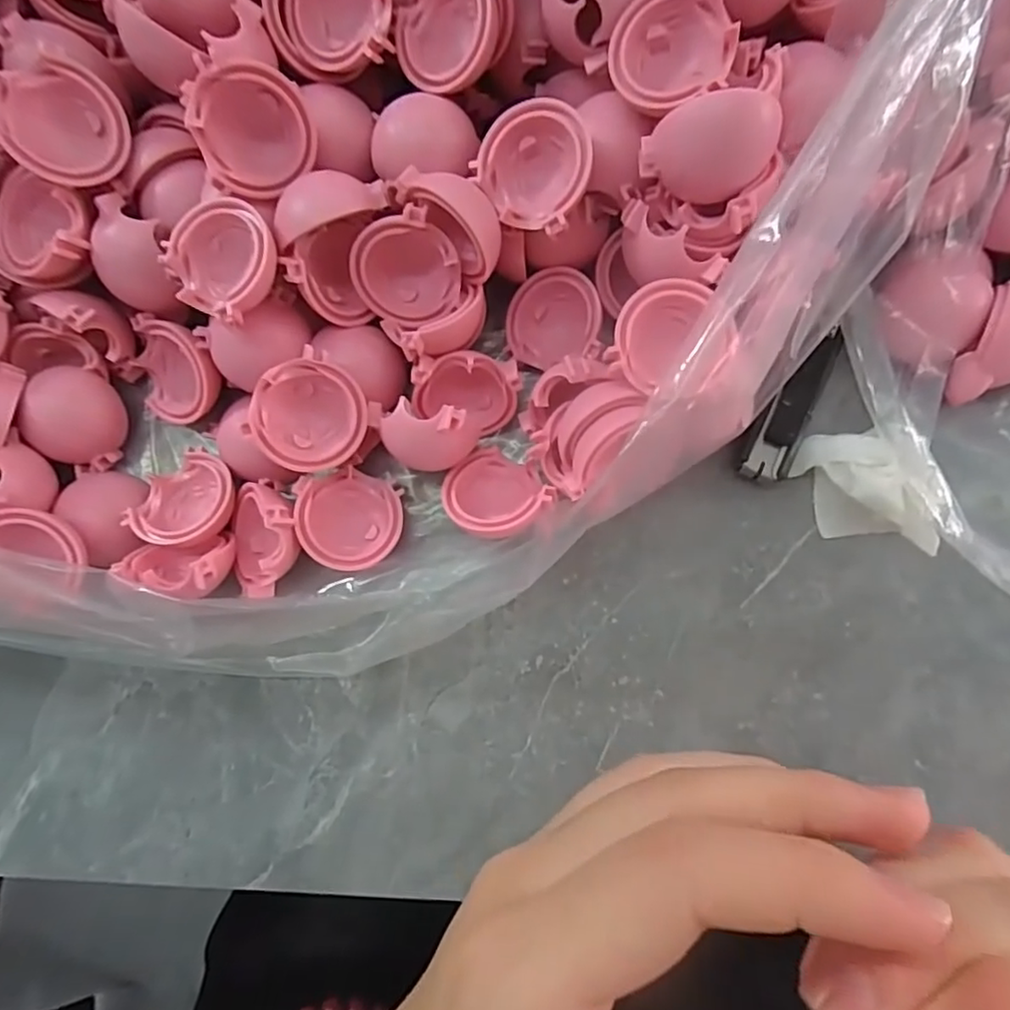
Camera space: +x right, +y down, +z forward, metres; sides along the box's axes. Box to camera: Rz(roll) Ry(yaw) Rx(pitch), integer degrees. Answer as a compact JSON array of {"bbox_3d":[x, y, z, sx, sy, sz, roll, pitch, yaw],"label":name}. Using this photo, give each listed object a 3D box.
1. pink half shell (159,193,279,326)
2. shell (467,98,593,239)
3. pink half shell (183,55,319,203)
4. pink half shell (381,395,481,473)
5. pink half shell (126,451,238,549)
[{"bbox_3d":[-0.074,-0.064,0.159,0.030,0.013,0.027,35,85,4],"label":"pink half shell"},{"bbox_3d":[0.009,-0.087,0.158,0.030,0.016,0.028,46,118,16],"label":"shell"},{"bbox_3d":[-0.065,-0.098,0.157,0.028,0.030,0.016,-26,43,3],"label":"pink half shell"},{"bbox_3d":[-0.021,-0.018,0.172,0.024,0.022,0.016,12,84,2],"label":"pink half shell"},{"bbox_3d":[-0.093,-0.001,0.181,0.030,0.013,0.030,10,63,23],"label":"pink half shell"}]

